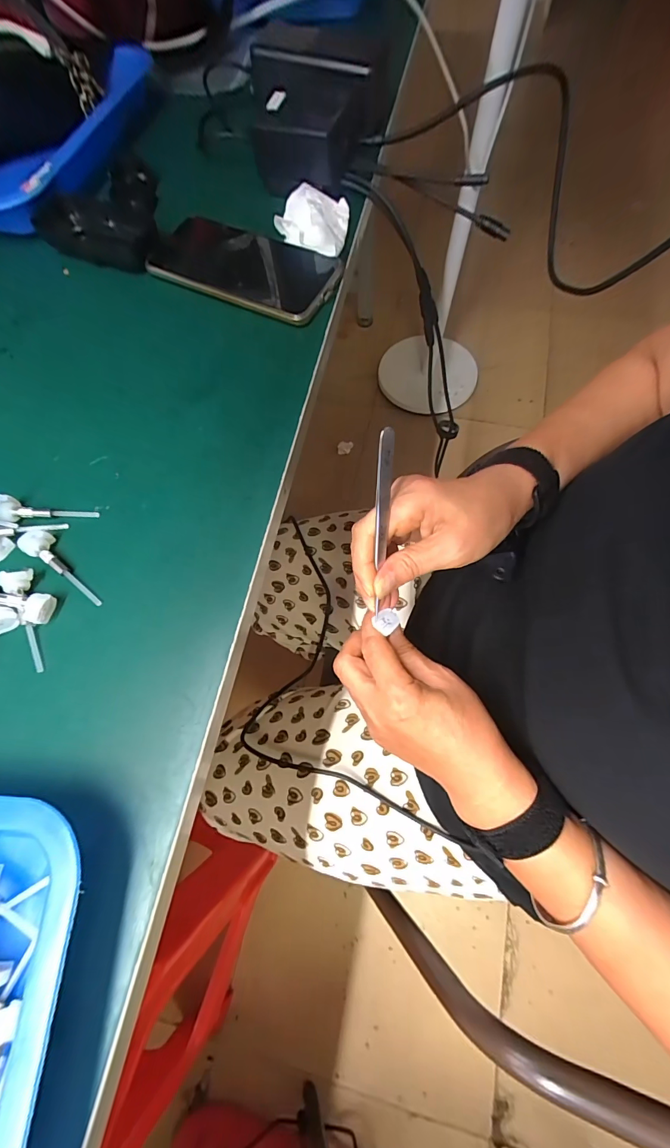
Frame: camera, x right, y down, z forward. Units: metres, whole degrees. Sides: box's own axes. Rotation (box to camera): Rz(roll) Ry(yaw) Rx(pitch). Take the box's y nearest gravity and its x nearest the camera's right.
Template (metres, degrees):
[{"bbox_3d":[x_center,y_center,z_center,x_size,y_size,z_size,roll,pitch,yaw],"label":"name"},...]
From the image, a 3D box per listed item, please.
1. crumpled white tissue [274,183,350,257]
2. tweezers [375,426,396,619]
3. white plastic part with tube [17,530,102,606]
[{"bbox_3d":[-0.020,-0.301,0.335,0.059,0.022,0.072,6,71,5],"label":"crumpled white tissue"},{"bbox_3d":[0.029,-0.023,0.248,0.007,0.132,0.004,1,32,2],"label":"tweezers"},{"bbox_3d":[-0.175,-0.006,0.254,0.068,0.012,0.018,31,75,13],"label":"white plastic part with tube"}]

